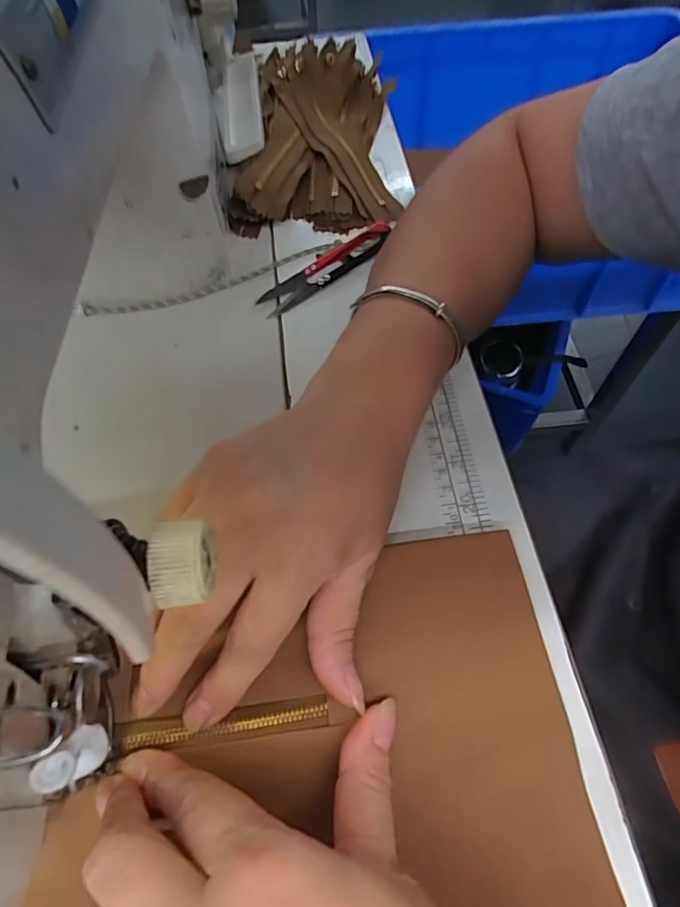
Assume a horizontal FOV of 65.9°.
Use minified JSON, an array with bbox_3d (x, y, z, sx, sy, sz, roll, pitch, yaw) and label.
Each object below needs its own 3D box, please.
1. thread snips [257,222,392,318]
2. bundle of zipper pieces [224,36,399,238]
[{"bbox_3d":[-0.007,-0.125,0.351,0.106,0.009,0.025,-32,63,-16],"label":"thread snips"},{"bbox_3d":[-0.019,-0.266,0.425,0.118,0.036,0.221,0,59,2],"label":"bundle of zipper pieces"}]

